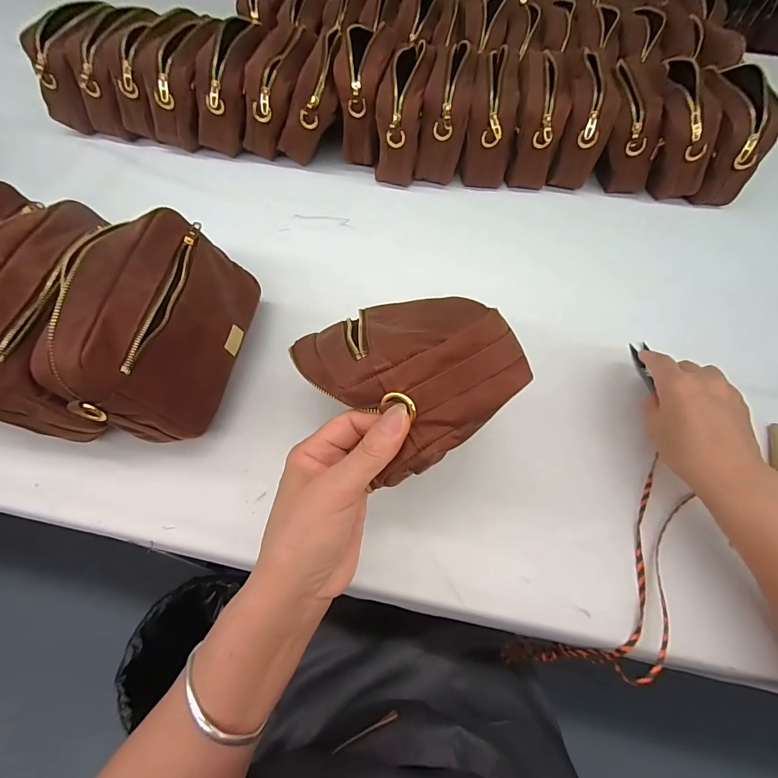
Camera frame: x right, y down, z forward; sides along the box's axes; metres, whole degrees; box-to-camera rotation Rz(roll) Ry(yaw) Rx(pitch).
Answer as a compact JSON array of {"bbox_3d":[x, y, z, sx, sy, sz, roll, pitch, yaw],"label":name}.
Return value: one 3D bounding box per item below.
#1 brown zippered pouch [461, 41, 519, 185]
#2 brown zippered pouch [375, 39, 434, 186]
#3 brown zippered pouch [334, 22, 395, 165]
[{"bbox_3d":[0.144,-0.374,0.550,0.065,0.127,0.126,9,58,3],"label":"brown zippered pouch"},{"bbox_3d":[0.016,-0.365,0.536,0.061,0.127,0.125,9,58,3],"label":"brown zippered pouch"},{"bbox_3d":[-0.037,-0.414,0.553,0.068,0.130,0.129,9,58,3],"label":"brown zippered pouch"}]

